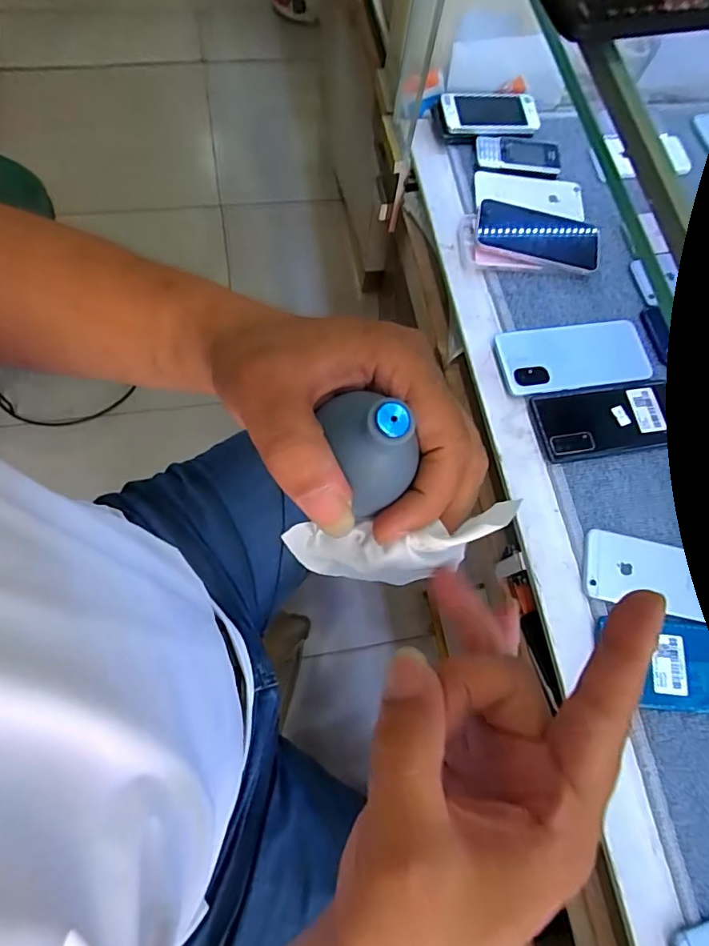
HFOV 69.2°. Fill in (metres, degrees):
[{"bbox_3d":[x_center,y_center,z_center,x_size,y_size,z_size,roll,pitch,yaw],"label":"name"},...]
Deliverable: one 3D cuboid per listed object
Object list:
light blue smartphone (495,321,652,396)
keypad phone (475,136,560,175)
[{"bbox_3d":[0.240,-0.129,0.562,0.169,0.014,0.080,-6,72,-7],"label":"light blue smartphone"},{"bbox_3d":[0.207,-0.398,0.647,0.106,0.017,0.045,1,71,-5],"label":"keypad phone"}]

